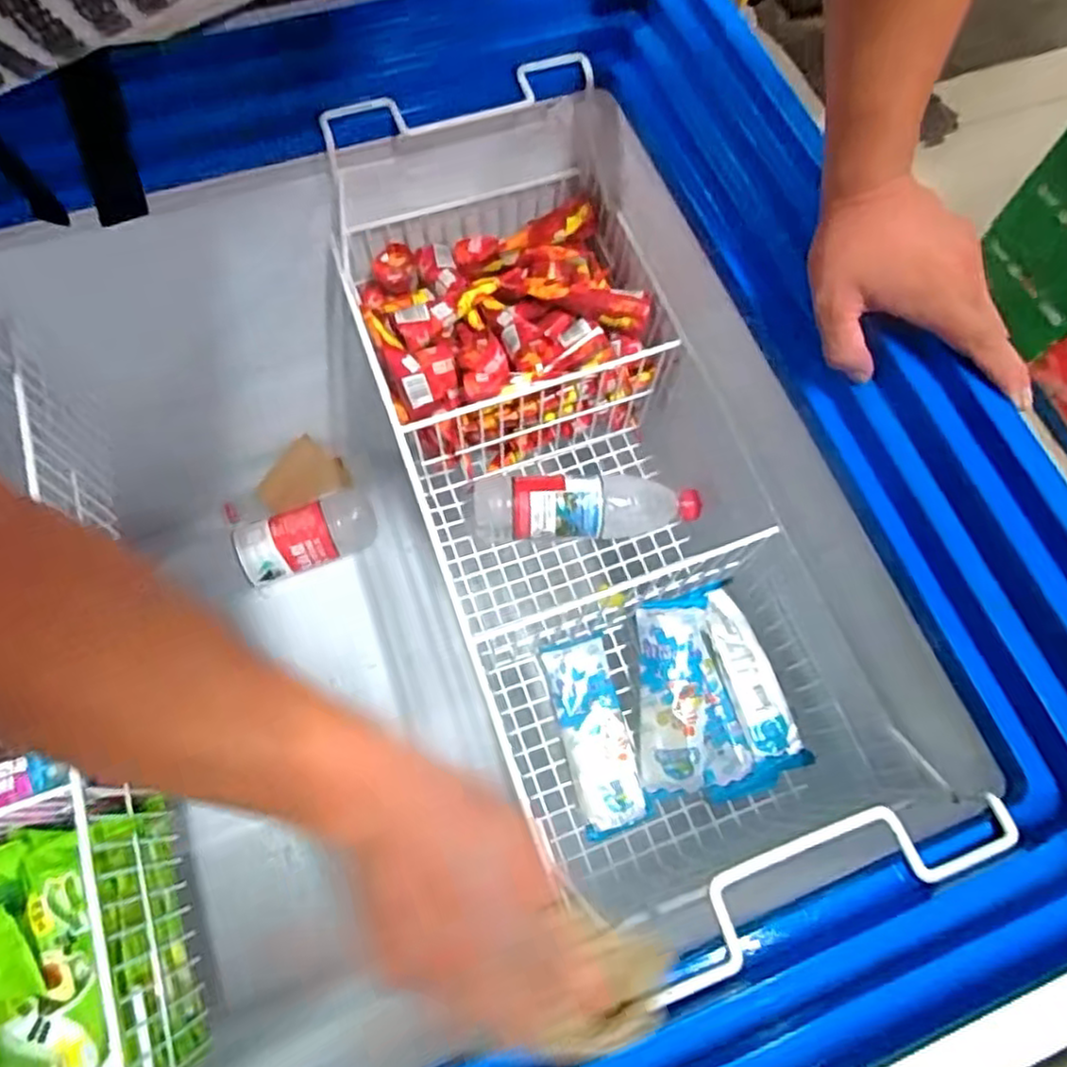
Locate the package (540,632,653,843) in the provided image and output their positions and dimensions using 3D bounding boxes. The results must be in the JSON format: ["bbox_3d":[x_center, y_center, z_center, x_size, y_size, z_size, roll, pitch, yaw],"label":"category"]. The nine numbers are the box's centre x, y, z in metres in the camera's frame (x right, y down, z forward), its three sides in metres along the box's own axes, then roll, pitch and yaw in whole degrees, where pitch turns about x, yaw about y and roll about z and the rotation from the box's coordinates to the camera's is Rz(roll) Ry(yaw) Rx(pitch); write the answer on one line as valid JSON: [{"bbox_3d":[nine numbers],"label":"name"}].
[{"bbox_3d":[0.057,0.185,0.653,0.060,0.016,0.173,-13,71,-6],"label":"package"}]

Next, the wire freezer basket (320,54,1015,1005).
[{"bbox_3d":[0.052,-0.033,0.616,0.280,0.257,0.665,-20,72,-9],"label":"wire freezer basket"}]

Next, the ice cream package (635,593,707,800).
[{"bbox_3d":[0.129,0.150,0.654,0.060,0.028,0.181,2,83,-1],"label":"ice cream package"}]

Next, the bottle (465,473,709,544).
[{"bbox_3d":[0.050,-0.021,0.706,0.228,0.060,0.058,-1,70,-2],"label":"bottle"}]

